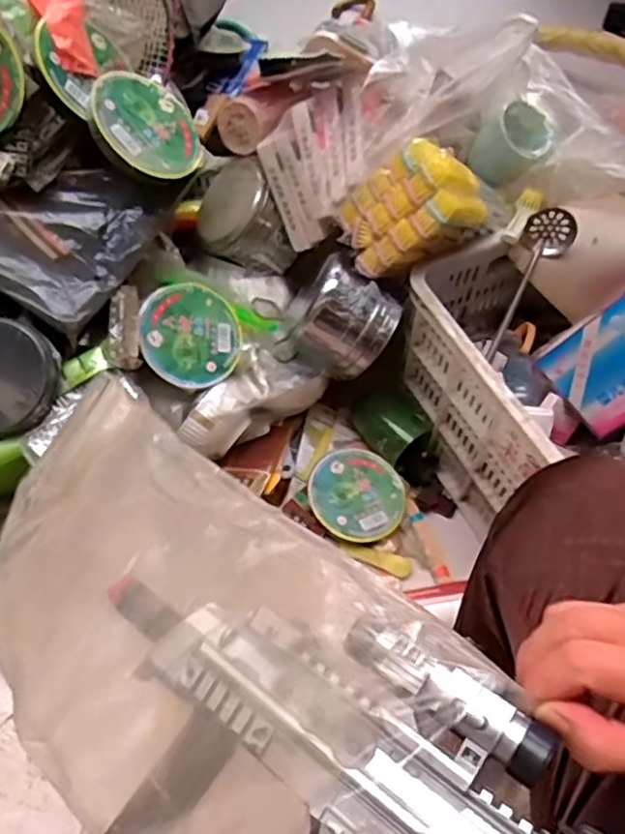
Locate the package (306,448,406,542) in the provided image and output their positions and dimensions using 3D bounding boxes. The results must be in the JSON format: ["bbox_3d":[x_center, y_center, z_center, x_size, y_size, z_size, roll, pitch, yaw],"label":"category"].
[{"bbox_3d":[0.063,0.109,0.925,0.131,0.031,0.131,1,57,-1],"label":"package"}]

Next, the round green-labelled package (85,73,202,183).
[{"bbox_3d":[-0.197,-0.342,0.783,0.133,0.032,0.129,27,62,-29],"label":"round green-labelled package"}]

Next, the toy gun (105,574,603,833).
[{"bbox_3d":[0.007,0.174,0.300,0.297,0.044,0.148,25,59,27],"label":"toy gun"}]

